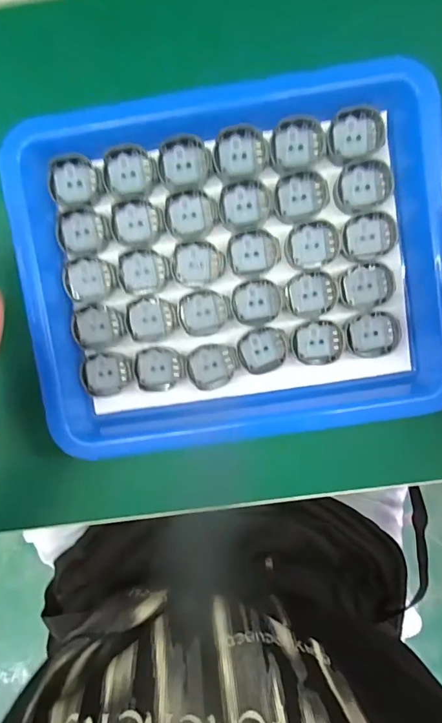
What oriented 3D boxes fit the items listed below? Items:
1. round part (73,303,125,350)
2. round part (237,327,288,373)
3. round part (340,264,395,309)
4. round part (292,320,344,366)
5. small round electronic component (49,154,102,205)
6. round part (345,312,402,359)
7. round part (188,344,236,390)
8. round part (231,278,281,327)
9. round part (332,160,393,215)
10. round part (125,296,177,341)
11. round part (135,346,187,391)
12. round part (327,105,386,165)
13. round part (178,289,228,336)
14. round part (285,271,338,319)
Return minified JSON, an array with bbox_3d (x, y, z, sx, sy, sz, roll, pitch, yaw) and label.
[{"bbox_3d":[-0.068,-0.020,0.235,0.026,0.004,0.024,-16,94,3],"label":"round part"},{"bbox_3d":[0.023,-0.007,0.233,0.025,0.004,0.024,0,95,1],"label":"round part"},{"bbox_3d":[0.078,-0.040,0.228,0.028,0.004,0.023,1,95,1],"label":"round part"},{"bbox_3d":[0.053,-0.010,0.232,0.026,0.004,0.023,-2,95,2],"label":"round part"},{"bbox_3d":[-0.077,-0.097,0.228,0.026,0.006,0.025,-5,95,2],"label":"small round electronic component"},{"bbox_3d":[0.083,-0.014,0.230,0.029,0.004,0.024,-12,94,2],"label":"round part"},{"bbox_3d":[-0.005,0.003,0.236,0.026,0.004,0.025,7,95,1],"label":"round part"},{"bbox_3d":[0.019,-0.032,0.232,0.026,0.004,0.024,0,95,1],"label":"round part"},{"bbox_3d":[0.075,-0.092,0.225,0.029,0.004,0.026,2,95,1],"label":"round part"},{"bbox_3d":[-0.038,-0.024,0.234,0.027,0.004,0.024,-11,94,2],"label":"round part"},{"bbox_3d":[-0.033,0.004,0.237,0.028,0.004,0.024,-2,95,1],"label":"round part"},{"bbox_3d":[0.069,-0.117,0.219,0.030,0.007,0.025,-12,94,2],"label":"round part"},{"bbox_3d":[-0.009,-0.027,0.233,0.025,0.004,0.024,0,95,1],"label":"round part"},{"bbox_3d":[0.049,-0.036,0.229,0.027,0.004,0.023,-20,94,3],"label":"round part"}]

